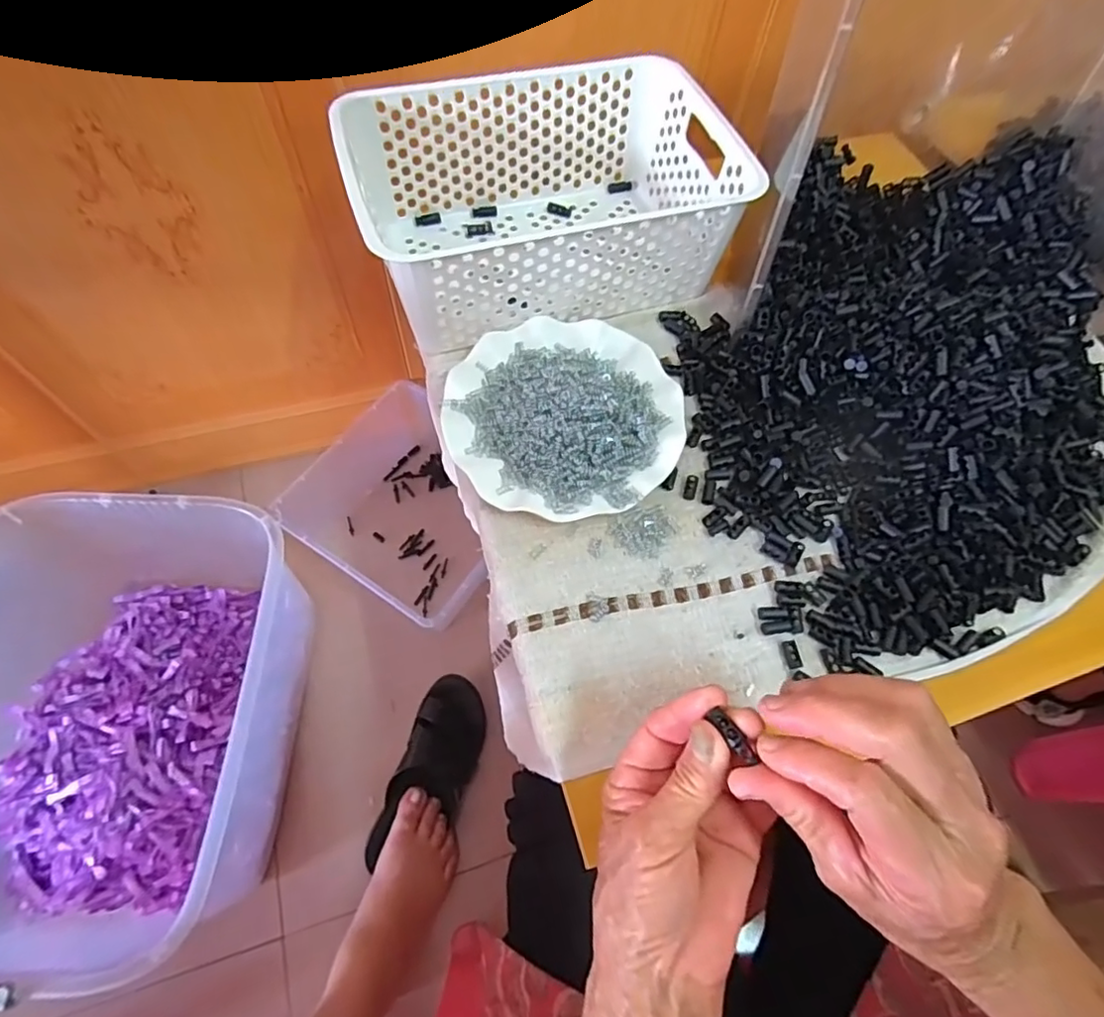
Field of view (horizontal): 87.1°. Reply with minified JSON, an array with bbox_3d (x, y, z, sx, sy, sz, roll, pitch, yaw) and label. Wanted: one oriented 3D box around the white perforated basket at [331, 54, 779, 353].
[{"bbox_3d":[-0.009,-0.262,0.507,0.302,0.114,0.202,-16,65,-12],"label":"white perforated basket"}]

